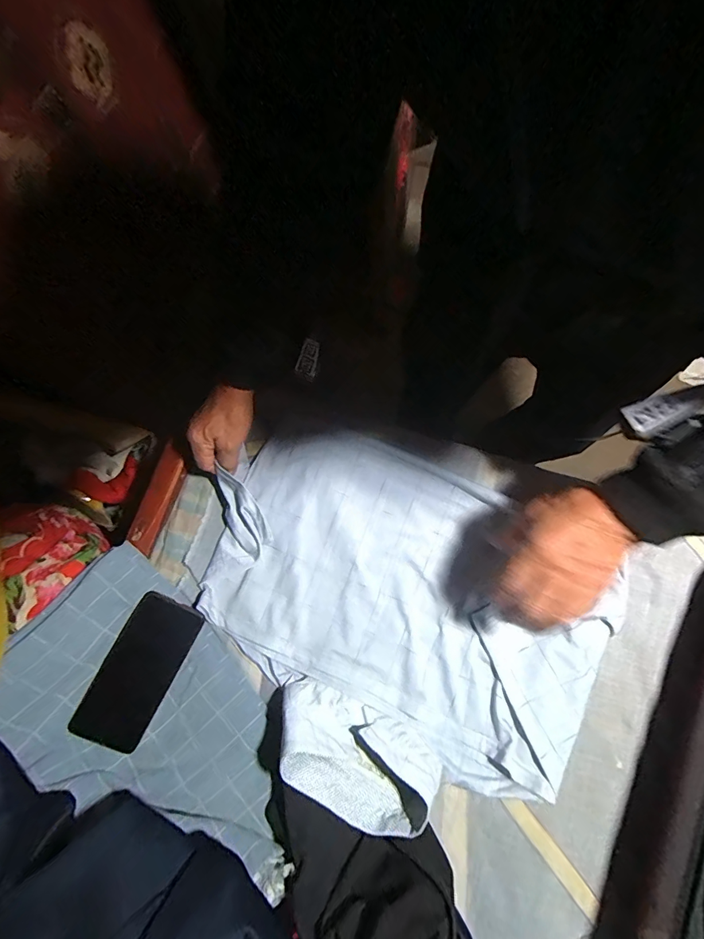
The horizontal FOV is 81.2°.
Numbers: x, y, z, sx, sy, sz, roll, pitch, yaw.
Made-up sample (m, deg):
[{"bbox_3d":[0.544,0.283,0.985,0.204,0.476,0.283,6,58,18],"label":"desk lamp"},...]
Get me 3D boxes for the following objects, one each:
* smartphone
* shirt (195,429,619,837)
[{"bbox_3d":[-0.251,0.236,0.484,0.078,0.006,0.165,30,75,-11],"label":"smartphone"},{"bbox_3d":[0.040,0.166,0.492,0.485,0.060,0.374,32,78,7],"label":"shirt"}]

